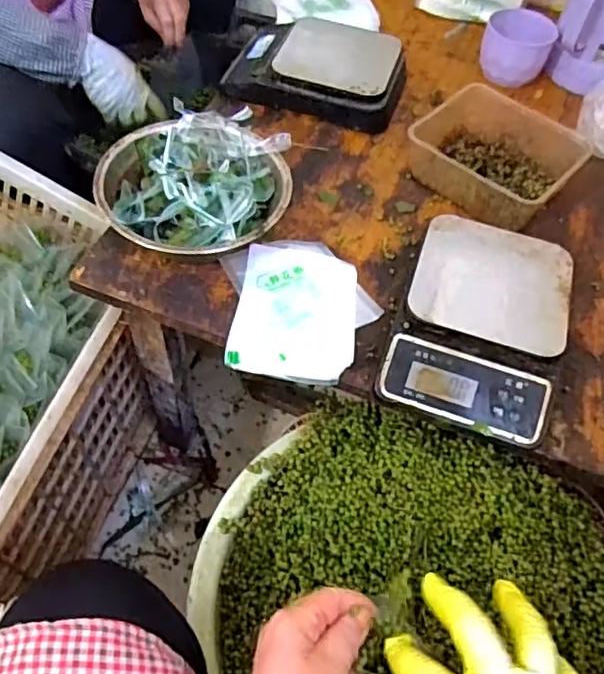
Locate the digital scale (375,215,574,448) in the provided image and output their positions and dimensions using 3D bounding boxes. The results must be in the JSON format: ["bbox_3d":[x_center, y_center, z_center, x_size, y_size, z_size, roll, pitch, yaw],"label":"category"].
[{"bbox_3d":[0.170,-0.017,0.569,0.146,0.047,0.209,19,57,9],"label":"digital scale"}]

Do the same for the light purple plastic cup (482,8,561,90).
[{"bbox_3d":[0.295,-0.399,0.835,0.094,0.067,0.085,22,57,11],"label":"light purple plastic cup"}]

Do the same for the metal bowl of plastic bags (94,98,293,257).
[{"bbox_3d":[-0.109,-0.155,0.628,0.188,0.081,0.177,2,56,-3],"label":"metal bowl of plastic bags"}]

